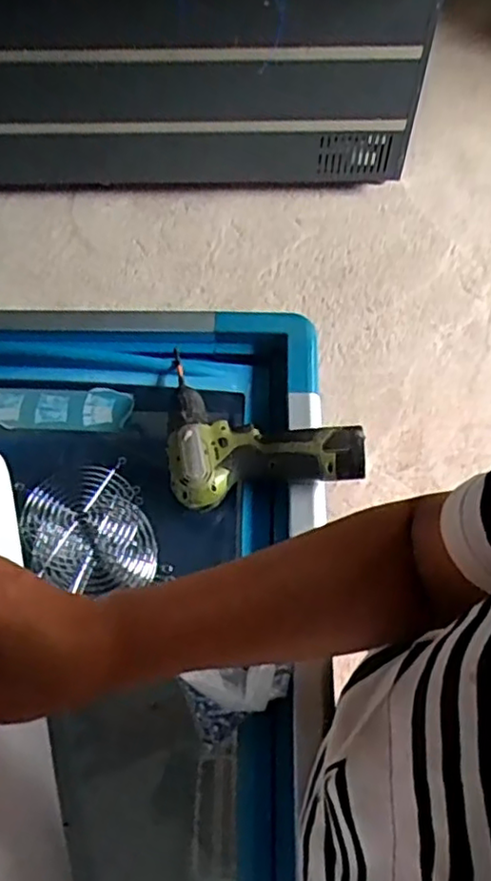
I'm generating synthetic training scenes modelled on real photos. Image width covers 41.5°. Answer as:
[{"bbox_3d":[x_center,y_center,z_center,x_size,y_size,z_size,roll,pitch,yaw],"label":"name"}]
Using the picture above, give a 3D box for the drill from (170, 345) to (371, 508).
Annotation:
[{"bbox_3d":[0.017,-0.029,0.671,0.190,0.059,0.190,-3,61,-1],"label":"drill"}]

